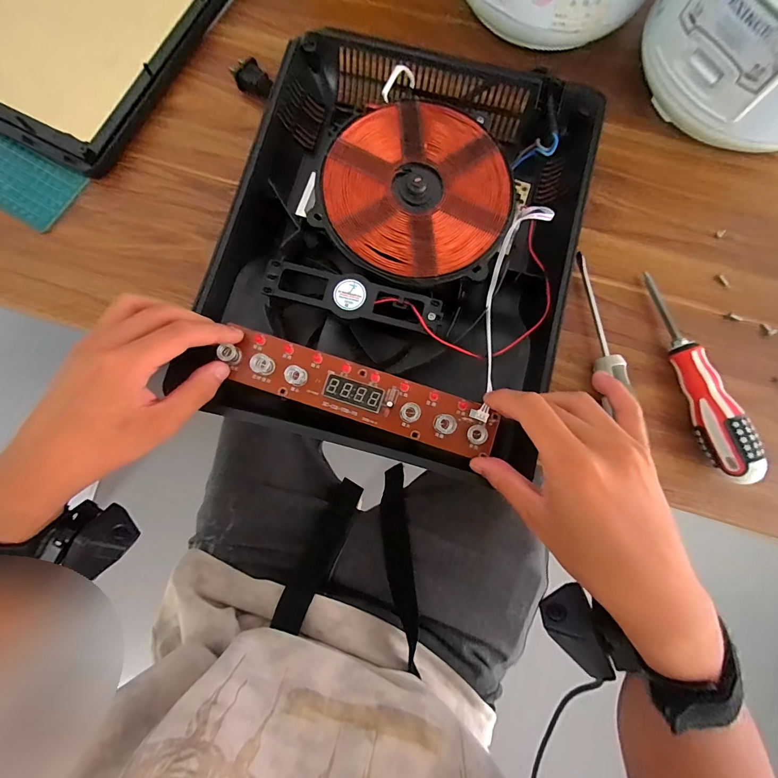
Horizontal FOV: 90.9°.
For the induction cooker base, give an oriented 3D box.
[{"bbox_3d":[0.010,-0.122,0.316,0.263,0.049,0.344,14,80,2],"label":"induction cooker base"}]

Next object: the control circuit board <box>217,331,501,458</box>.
[{"bbox_3d":[-0.019,0.003,0.271,0.193,0.019,0.038,18,80,1],"label":"control circuit board"}]

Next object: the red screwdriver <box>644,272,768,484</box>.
[{"bbox_3d":[0.251,-0.013,0.317,0.026,0.038,0.176,-15,80,-2],"label":"red screwdriver"}]

